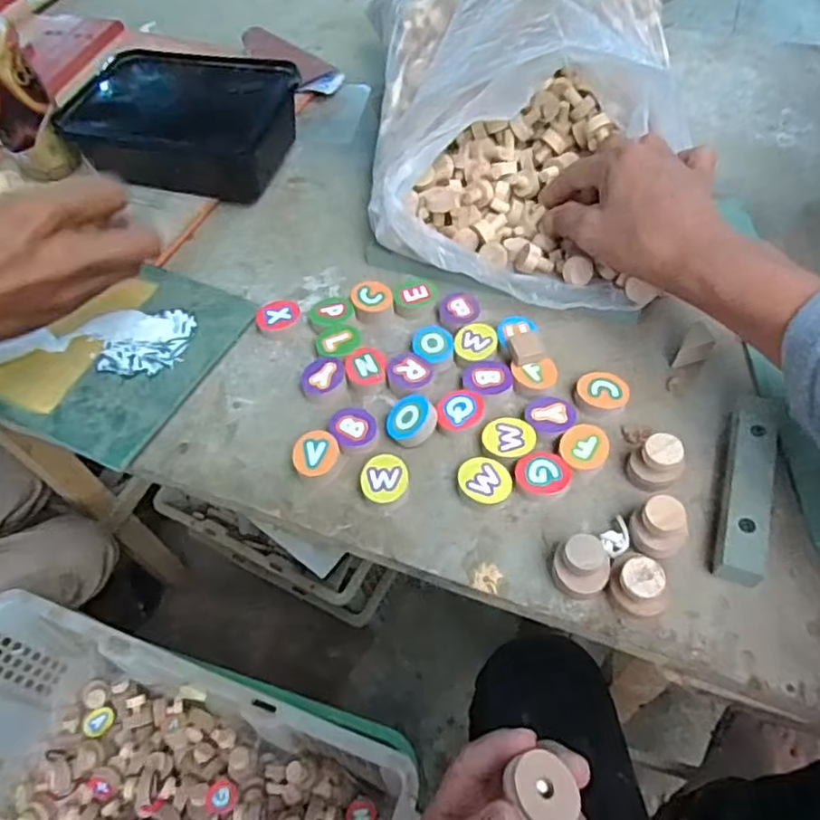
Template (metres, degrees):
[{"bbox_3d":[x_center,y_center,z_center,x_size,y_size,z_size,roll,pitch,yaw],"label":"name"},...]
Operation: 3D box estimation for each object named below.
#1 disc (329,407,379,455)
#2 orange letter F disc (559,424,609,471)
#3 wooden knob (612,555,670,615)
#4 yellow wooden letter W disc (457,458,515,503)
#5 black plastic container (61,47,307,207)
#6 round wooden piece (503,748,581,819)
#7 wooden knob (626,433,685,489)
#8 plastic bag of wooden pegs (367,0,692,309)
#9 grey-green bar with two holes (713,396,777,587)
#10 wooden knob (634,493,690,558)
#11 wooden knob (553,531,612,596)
[{"bbox_3d":[-0.033,0.013,0.386,0.027,0.009,0.030,-13,55,-4],"label":"disc"},{"bbox_3d":[0.099,0.023,0.368,0.026,0.011,0.029,14,57,14],"label":"orange letter F disc"},{"bbox_3d":[0.112,0.088,0.316,0.021,0.029,0.024,-14,55,-6],"label":"wooden knob"},{"bbox_3d":[0.043,0.042,0.363,0.030,0.011,0.027,2,55,6],"label":"yellow wooden letter W disc"},{"bbox_3d":[-0.179,-0.229,0.519,0.162,0.067,0.119,13,57,14],"label":"black plastic container"},{"bbox_3d":[0.055,0.159,0.270,0.027,0.012,0.025,-11,63,-22],"label":"round wooden piece"},{"bbox_3d":[0.136,0.029,0.353,0.027,0.027,0.022,28,62,22],"label":"wooden knob"},{"bbox_3d":[0.077,-0.218,0.448,0.195,0.125,0.262,4,55,8],"label":"plastic bag of wooden pegs"},{"bbox_3d":[0.181,0.042,0.346,0.022,0.018,0.109,16,58,15],"label":"grey-green bar with two holes"},{"bbox_3d":[0.128,0.062,0.328,0.024,0.030,0.025,-2,55,3],"label":"wooden knob"},{"bbox_3d":[0.086,0.080,0.323,0.024,0.028,0.025,-17,55,-7],"label":"wooden knob"}]

